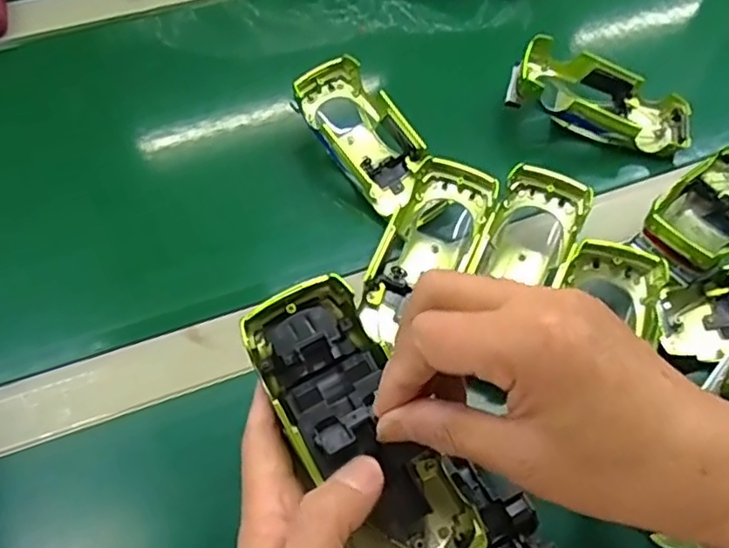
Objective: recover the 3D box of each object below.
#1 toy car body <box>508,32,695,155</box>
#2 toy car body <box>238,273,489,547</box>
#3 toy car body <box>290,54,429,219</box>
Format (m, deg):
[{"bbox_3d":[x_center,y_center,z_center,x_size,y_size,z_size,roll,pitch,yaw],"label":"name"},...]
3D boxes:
[{"bbox_3d":[0.174,-0.128,0.474,0.131,0.044,0.062,17,59,9],"label":"toy car body"},{"bbox_3d":[-0.002,0.066,0.274,0.053,0.027,0.132,-28,81,-17],"label":"toy car body"},{"bbox_3d":[-0.002,-0.097,0.454,0.055,0.034,0.114,-30,77,-18],"label":"toy car body"}]

